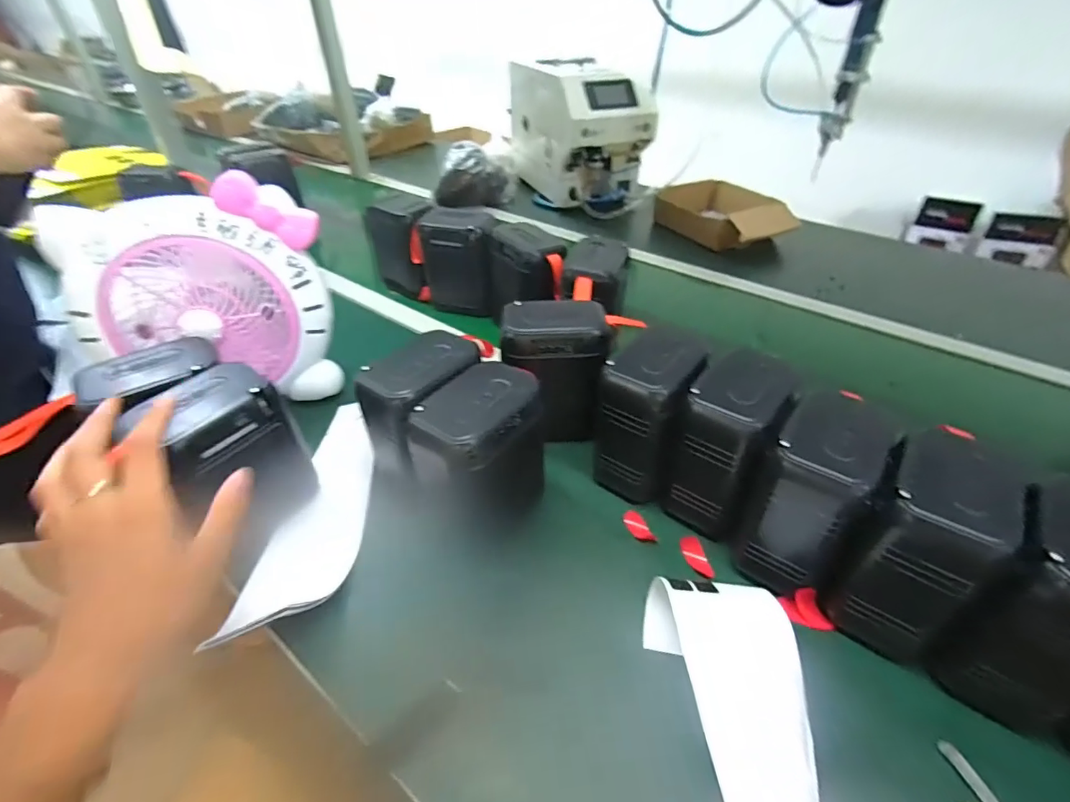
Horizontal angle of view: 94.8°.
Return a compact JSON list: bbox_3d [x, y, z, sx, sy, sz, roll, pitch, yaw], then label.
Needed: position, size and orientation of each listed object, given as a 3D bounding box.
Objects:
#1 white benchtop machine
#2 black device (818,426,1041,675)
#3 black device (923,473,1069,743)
[{"bbox_3d":[0.111,-0.638,1.195,0.253,0.282,0.331,-12,41,-13],"label":"white benchtop machine"},{"bbox_3d":[0.294,0.111,0.385,0.084,0.150,0.105,30,49,31],"label":"black device"},{"bbox_3d":[0.358,0.144,0.345,0.085,0.154,0.110,31,50,32],"label":"black device"}]

